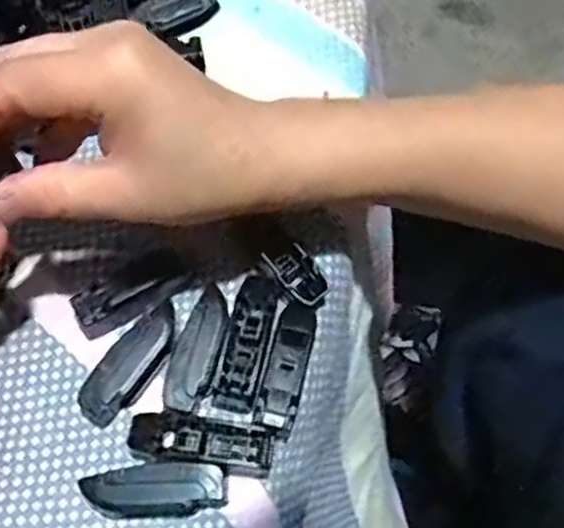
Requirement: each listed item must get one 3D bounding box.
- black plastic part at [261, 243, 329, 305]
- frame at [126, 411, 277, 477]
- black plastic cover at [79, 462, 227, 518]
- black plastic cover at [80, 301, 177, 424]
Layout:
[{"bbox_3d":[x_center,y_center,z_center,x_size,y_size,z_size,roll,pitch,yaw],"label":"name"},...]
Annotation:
[{"bbox_3d":[0.007,0.004,0.323,0.016,0.013,0.028,-37,69,-13],"label":"black plastic part"},{"bbox_3d":[-0.032,0.071,0.295,0.056,0.015,0.018,9,67,7],"label":"frame"},{"bbox_3d":[-0.049,0.087,0.288,0.053,0.016,0.018,-4,66,2],"label":"black plastic cover"},{"bbox_3d":[-0.061,0.041,0.309,0.016,0.017,0.054,28,70,15],"label":"black plastic cover"}]

